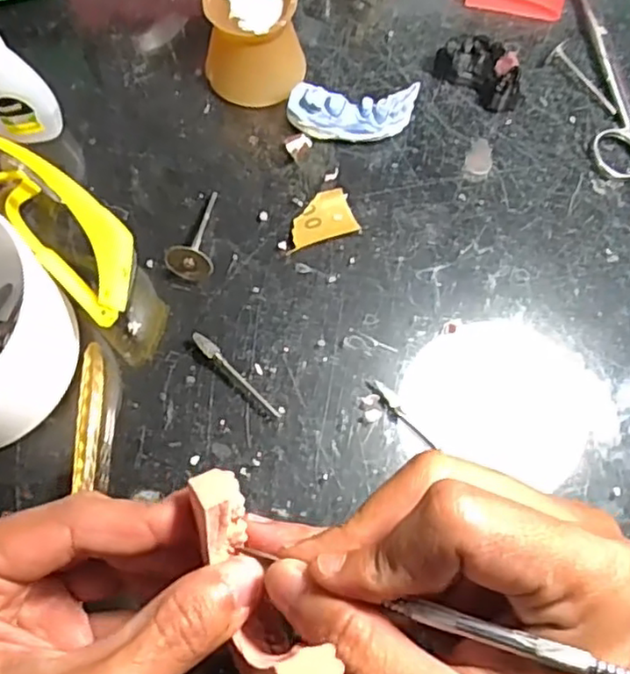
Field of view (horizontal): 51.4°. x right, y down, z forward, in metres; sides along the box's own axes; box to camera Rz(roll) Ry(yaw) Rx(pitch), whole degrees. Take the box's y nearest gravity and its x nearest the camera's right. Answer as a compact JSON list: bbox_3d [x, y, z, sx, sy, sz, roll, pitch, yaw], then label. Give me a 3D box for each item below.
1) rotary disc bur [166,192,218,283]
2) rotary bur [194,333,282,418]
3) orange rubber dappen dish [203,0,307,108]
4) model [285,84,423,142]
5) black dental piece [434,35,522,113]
[{"bbox_3d":[-0.054,-0.048,0.309,0.021,0.018,0.047,8,57,1],"label":"rotary disc bur"},{"bbox_3d":[-0.035,0.017,0.286,0.051,0.005,0.006,43,74,13],"label":"rotary bur"},{"bbox_3d":[-0.029,-0.148,0.326,0.048,0.046,0.047,1,70,-1],"label":"orange rubber dappen dish"},{"bbox_3d":[0.020,-0.111,0.327,0.064,0.022,0.022,-4,70,-3],"label":"model"},{"bbox_3d":[0.086,-0.138,0.337,0.046,0.023,0.016,38,73,12],"label":"black dental piece"}]

